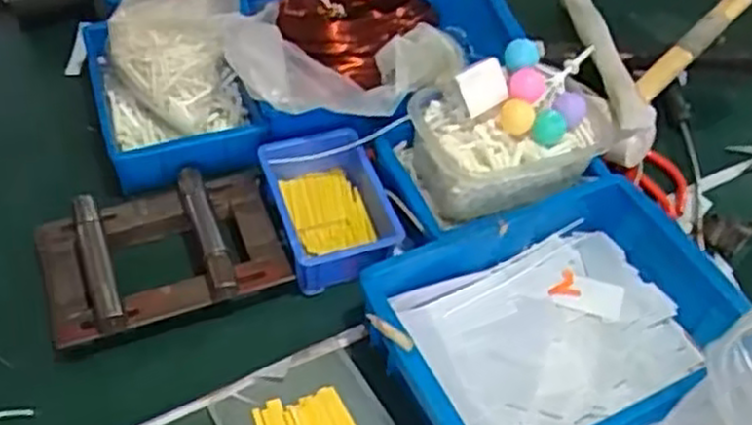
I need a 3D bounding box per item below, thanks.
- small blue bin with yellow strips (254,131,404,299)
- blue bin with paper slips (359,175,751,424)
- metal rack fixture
[{"bbox_3d":[-0.038,-0.003,0.701,0.107,0.055,0.151,-14,54,-14],"label":"small blue bin with yellow strips"},{"bbox_3d":[0.149,0.100,0.635,0.284,0.090,0.208,-18,55,-17],"label":"blue bin with paper slips"},{"bbox_3d":[-0.185,0.036,0.672,0.202,0.052,0.136,-17,54,-17],"label":"metal rack fixture"}]

